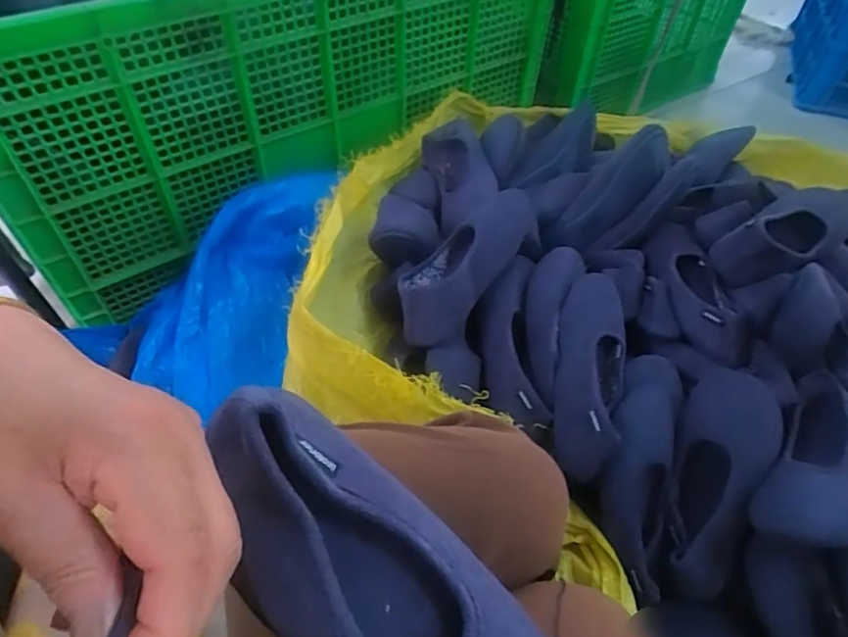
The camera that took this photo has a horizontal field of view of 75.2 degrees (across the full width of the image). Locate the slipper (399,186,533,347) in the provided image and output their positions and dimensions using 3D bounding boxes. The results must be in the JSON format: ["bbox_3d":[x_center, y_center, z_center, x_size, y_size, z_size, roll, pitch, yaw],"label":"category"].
[{"bbox_3d":[0.055,-0.073,0.728,0.098,0.067,0.251,33,57,22],"label":"slipper"}]

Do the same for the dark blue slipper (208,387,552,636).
[{"bbox_3d":[-0.015,0.133,0.255,0.102,0.046,0.227,-34,74,-26],"label":"dark blue slipper"}]

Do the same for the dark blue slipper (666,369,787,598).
[{"bbox_3d":[0.333,0.183,0.629,0.085,0.084,0.257,16,82,11],"label":"dark blue slipper"}]

